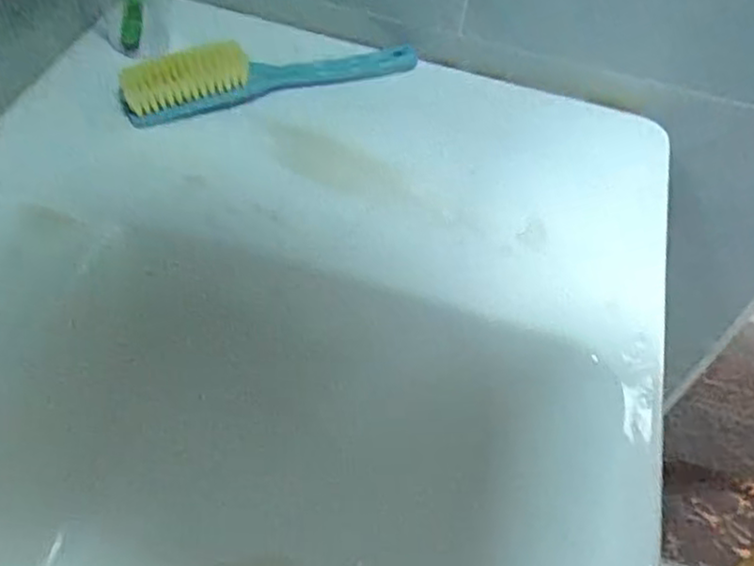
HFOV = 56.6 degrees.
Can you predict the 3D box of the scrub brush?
[{"bbox_3d":[-0.073,-0.156,0.517,0.225,0.040,0.041,-10,53,-16],"label":"scrub brush"}]

